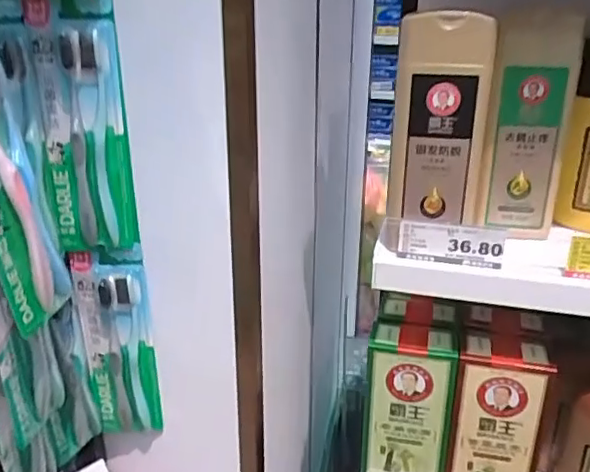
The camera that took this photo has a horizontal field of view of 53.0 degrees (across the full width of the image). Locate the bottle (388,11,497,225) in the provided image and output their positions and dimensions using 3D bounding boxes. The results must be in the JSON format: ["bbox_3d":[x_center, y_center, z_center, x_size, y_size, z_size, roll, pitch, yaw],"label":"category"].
[{"bbox_3d":[0.131,-0.106,0.535,0.083,0.177,0.081,5,23,13],"label":"bottle"}]

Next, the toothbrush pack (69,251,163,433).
[{"bbox_3d":[-0.184,0.118,0.618,0.070,0.211,0.017,-3,23,-6],"label":"toothbrush pack"}]

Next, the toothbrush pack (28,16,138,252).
[{"bbox_3d":[-0.185,-0.082,0.523,0.070,0.198,0.019,-6,23,-14],"label":"toothbrush pack"}]

